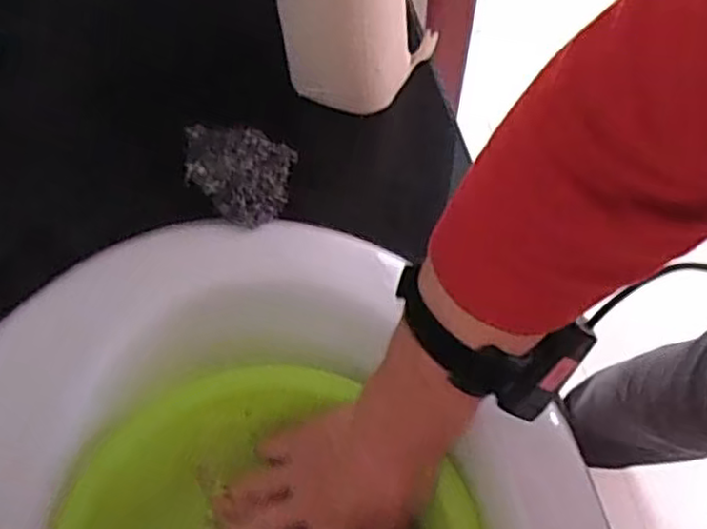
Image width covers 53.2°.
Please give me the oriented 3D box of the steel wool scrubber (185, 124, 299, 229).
[{"bbox_3d":[-0.084,-0.067,0.514,0.078,0.022,0.072,21,60,-30],"label":"steel wool scrubber"}]

